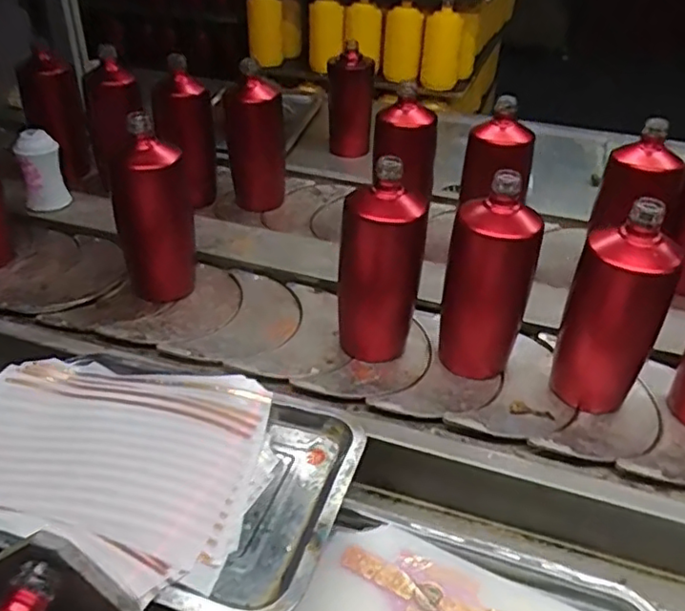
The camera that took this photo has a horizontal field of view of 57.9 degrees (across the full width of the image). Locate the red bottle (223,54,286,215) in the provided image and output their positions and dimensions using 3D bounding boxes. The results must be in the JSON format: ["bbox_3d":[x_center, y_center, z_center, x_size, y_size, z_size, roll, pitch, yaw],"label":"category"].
[{"bbox_3d":[-0.129,-0.242,0.921,0.084,0.194,0.066,-2,33,-9],"label":"red bottle"}]

